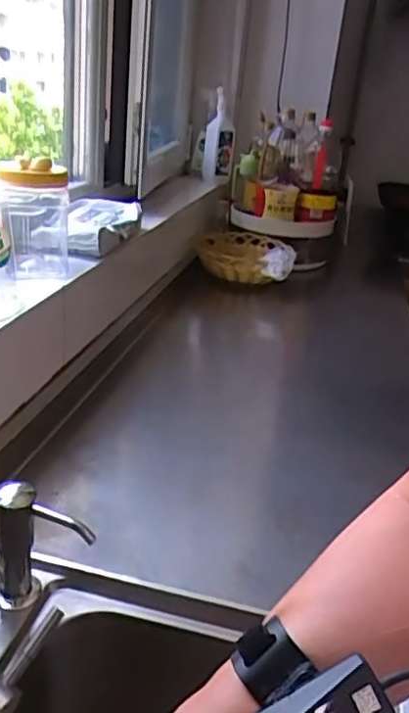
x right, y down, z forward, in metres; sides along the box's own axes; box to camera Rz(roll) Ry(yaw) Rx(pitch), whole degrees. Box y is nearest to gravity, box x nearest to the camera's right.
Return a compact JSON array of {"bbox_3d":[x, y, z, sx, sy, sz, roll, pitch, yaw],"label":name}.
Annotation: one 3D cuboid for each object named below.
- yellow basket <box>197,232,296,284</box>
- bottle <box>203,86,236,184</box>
[{"bbox_3d":[0.092,-0.236,1.457,0.221,0.077,0.237,6,24,0],"label":"yellow basket"},{"bbox_3d":[0.041,-0.590,1.675,0.082,0.220,0.082,6,24,0],"label":"bottle"}]

